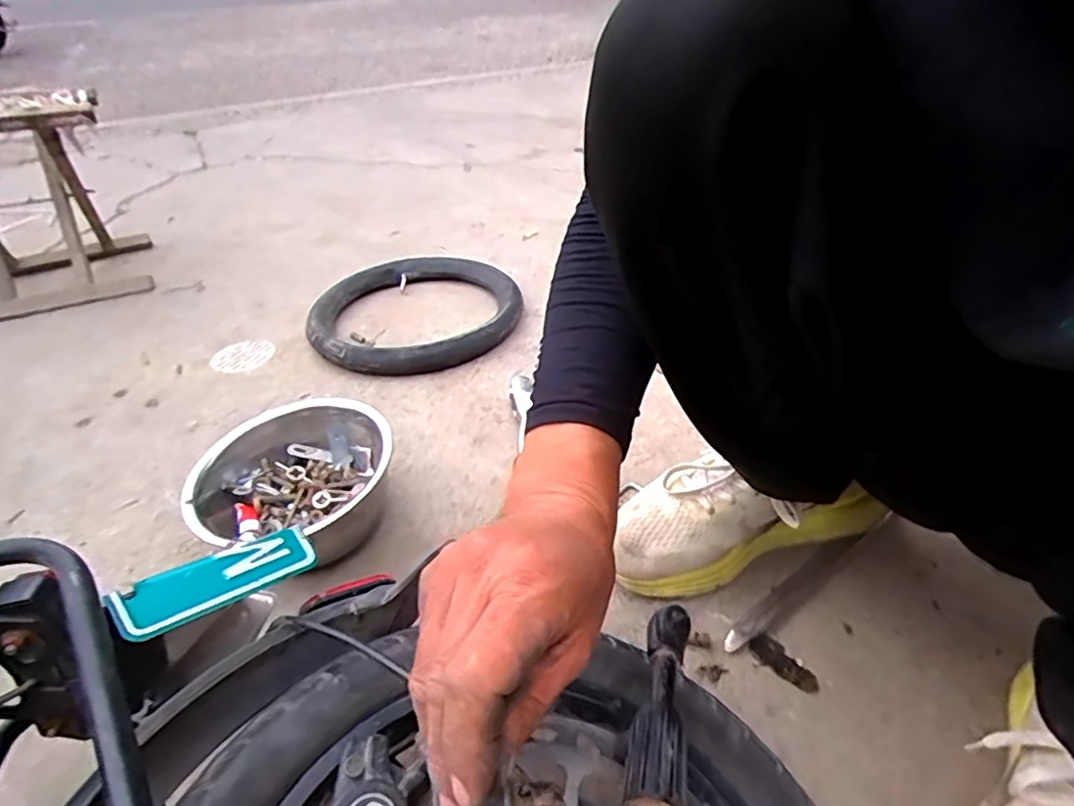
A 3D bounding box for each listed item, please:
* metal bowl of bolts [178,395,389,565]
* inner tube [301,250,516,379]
[{"bbox_3d":[-0.225,0.087,0.571,0.179,0.090,0.175,-16,39,-15],"label":"metal bowl of bolts"},{"bbox_3d":[-0.183,-0.148,0.929,0.314,0.041,0.340,-6,40,-4],"label":"inner tube"}]

